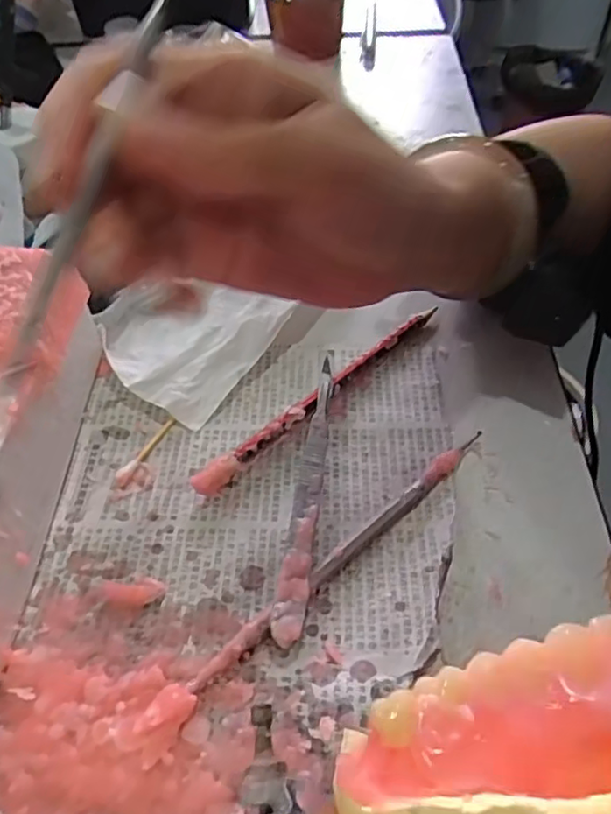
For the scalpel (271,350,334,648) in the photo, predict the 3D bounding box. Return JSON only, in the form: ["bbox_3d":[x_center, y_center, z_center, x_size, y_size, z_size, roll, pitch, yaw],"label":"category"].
[{"bbox_3d":[0.004,0.026,0.264,0.011,0.013,0.147,6,50,6],"label":"scalpel"}]

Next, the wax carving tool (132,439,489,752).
[{"bbox_3d":[0.010,0.059,0.237,0.176,0.012,0.012,-37,58,-26],"label":"wax carving tool"}]

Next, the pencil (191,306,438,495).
[{"bbox_3d":[0.010,-0.010,0.295,0.008,0.013,0.156,35,59,27],"label":"pencil"}]

